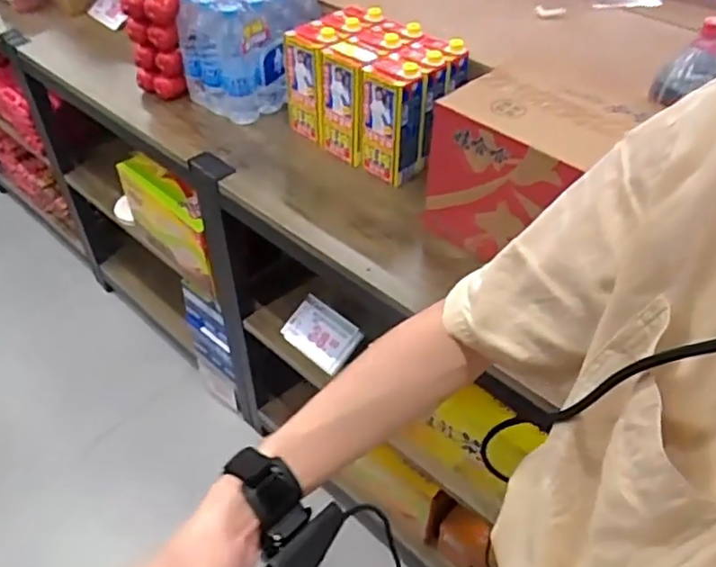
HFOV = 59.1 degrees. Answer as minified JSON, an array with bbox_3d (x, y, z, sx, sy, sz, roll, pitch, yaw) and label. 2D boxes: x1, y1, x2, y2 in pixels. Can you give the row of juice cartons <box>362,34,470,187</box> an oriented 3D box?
[{"bbox_3d":[0.102,-0.313,1.148,0.111,0.204,0.196,30,51,26],"label":"row of juice cartons"}]

